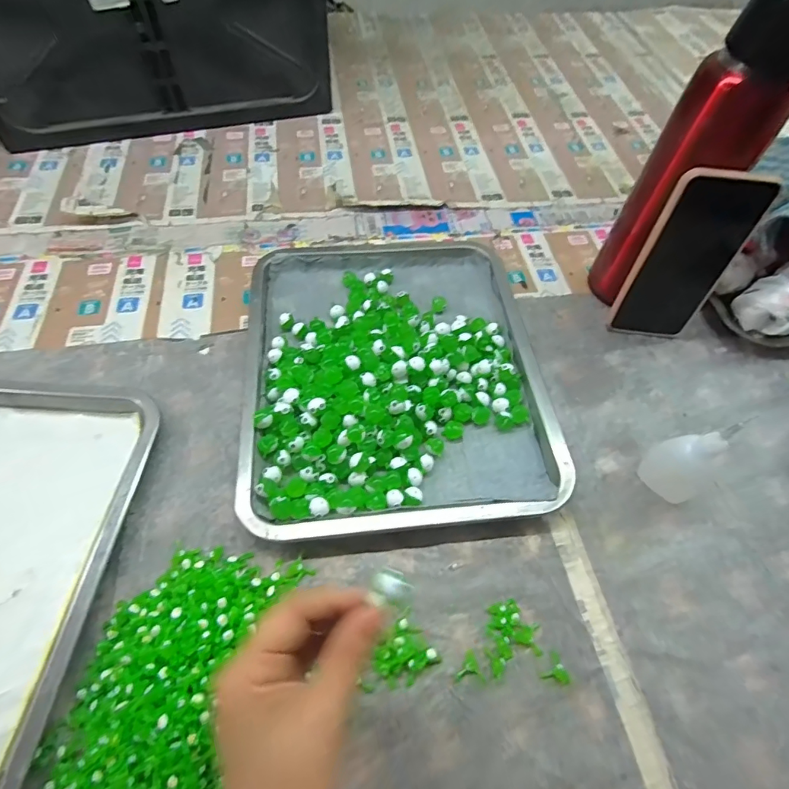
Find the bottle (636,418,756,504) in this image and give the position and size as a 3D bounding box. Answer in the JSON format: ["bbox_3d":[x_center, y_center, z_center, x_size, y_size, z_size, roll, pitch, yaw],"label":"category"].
[{"bbox_3d":[0.232,0.044,0.349,0.037,0.101,0.046,-25,62,-18],"label":"bottle"}]

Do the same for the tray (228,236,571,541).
[{"bbox_3d":[-0.003,-0.038,0.427,0.259,0.036,0.322,-5,57,-7],"label":"tray"}]

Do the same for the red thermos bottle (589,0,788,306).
[{"bbox_3d":[0.255,-0.183,0.396,0.067,0.262,0.059,1,57,-3],"label":"red thermos bottle"}]

